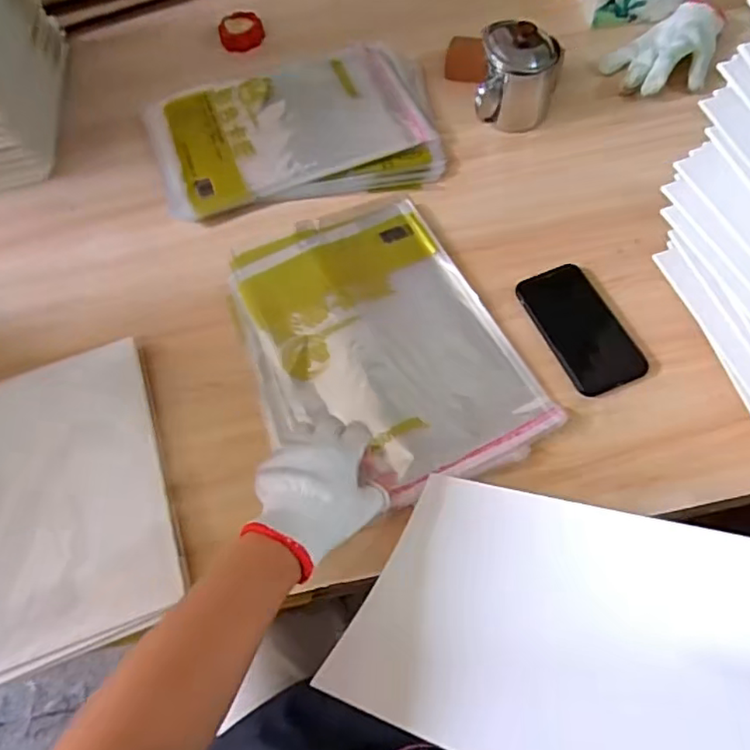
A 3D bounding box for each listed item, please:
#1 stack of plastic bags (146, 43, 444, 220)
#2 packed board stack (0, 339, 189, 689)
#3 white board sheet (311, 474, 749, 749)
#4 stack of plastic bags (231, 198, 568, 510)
[{"bbox_3d":[-0.108,-0.322,0.796,0.363,0.019,0.251,-9,63,-1],"label":"stack of plastic bags"},{"bbox_3d":[-0.317,0.123,0.586,0.231,0.015,0.288,-21,64,-6],"label":"packed board stack"},{"bbox_3d":[0.134,0.184,0.440,0.291,0.045,0.196,10,63,26],"label":"white board sheet"},{"bbox_3d":[-0.005,-0.035,0.647,0.247,0.021,0.356,-27,64,-10],"label":"stack of plastic bags"}]

